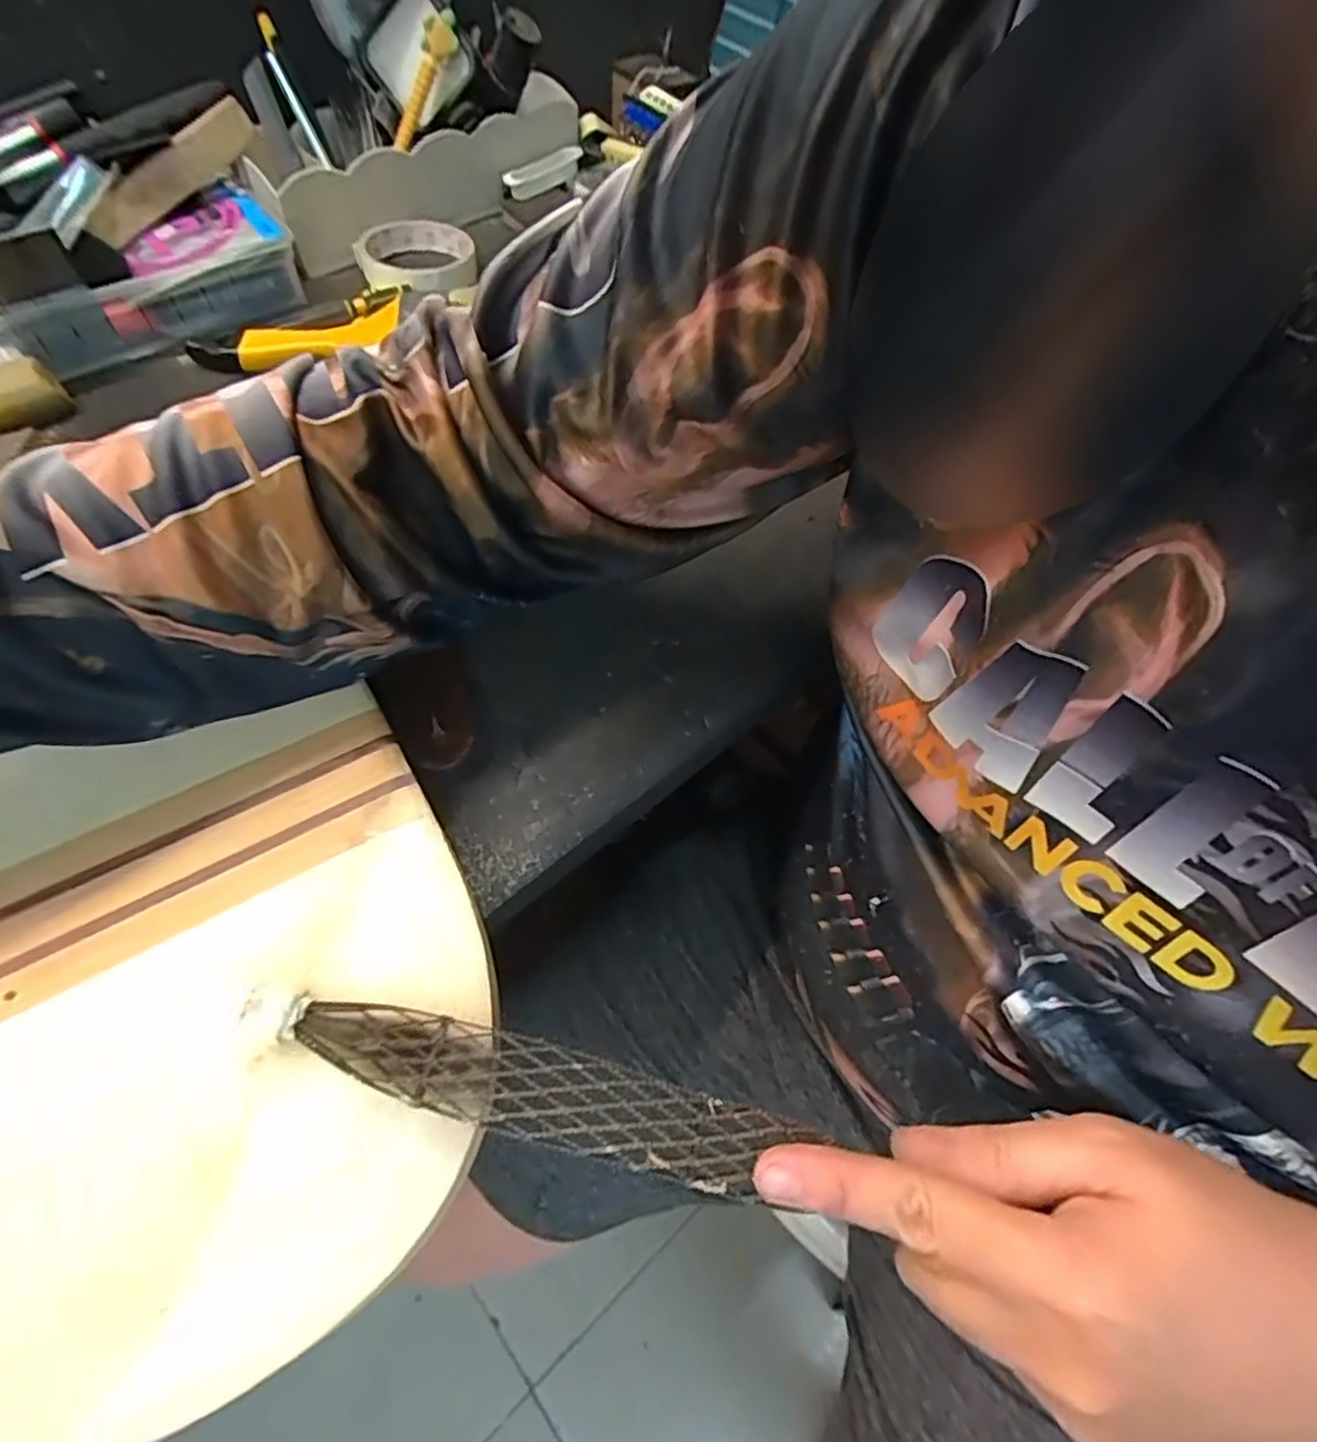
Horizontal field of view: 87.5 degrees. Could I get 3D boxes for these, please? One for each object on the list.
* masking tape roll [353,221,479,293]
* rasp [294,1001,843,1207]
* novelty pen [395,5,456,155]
[{"bbox_3d":[-0.181,-0.345,0.518,0.083,0.022,0.093,-16,61,-13],"label":"masking tape roll"},{"bbox_3d":[-0.037,0.124,0.231,0.161,0.010,0.028,18,59,-2],"label":"rasp"},{"bbox_3d":[-0.171,-0.466,0.501,0.012,0.019,0.096,30,101,15],"label":"novelty pen"}]

